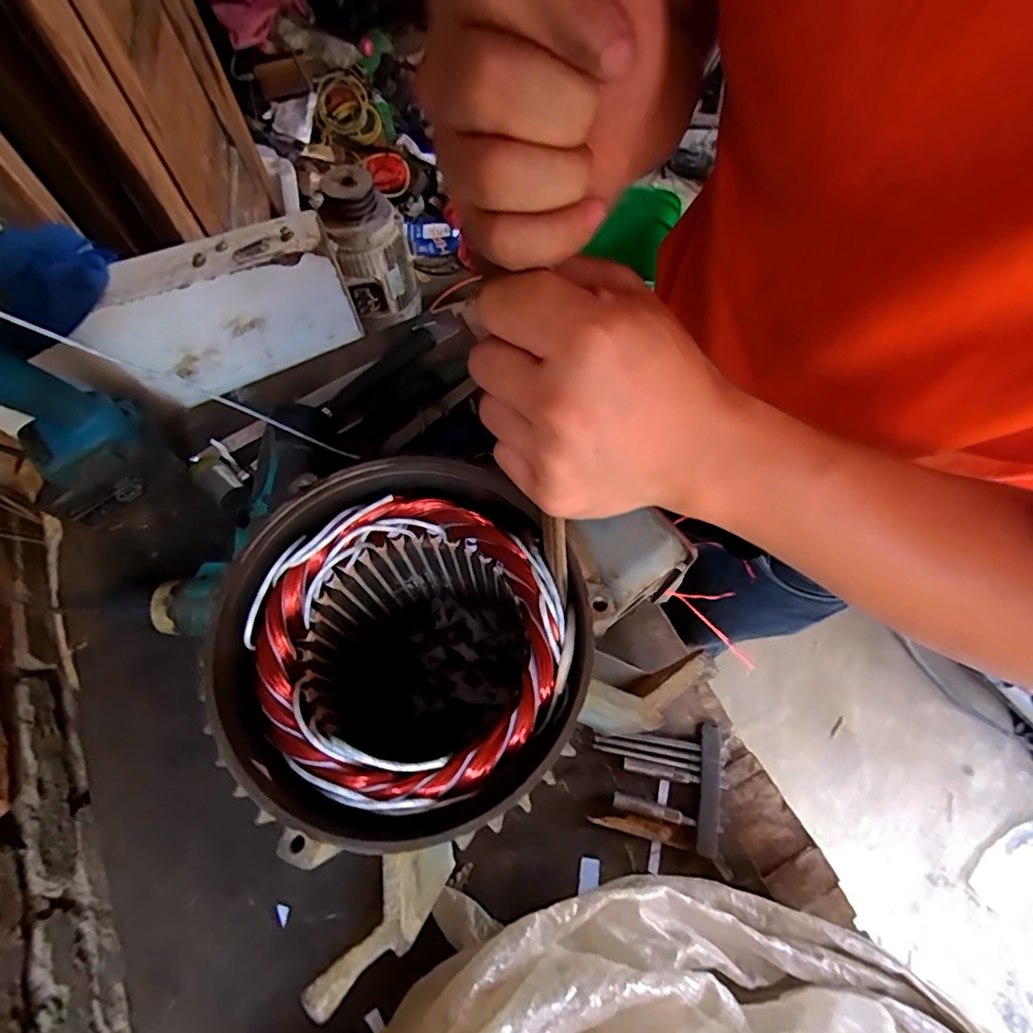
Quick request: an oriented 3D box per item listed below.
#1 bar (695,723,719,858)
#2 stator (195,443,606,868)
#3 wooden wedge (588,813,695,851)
[{"bbox_3d":[0.140,0.198,0.401,0.013,0.010,0.087,11,67,6],"label":"bar"},{"bbox_3d":[-0.056,0.092,0.346,0.178,0.194,0.182,0,66,1],"label":"stator"},{"bbox_3d":[0.091,0.225,0.396,0.071,0.009,0.014,11,67,6],"label":"wooden wedge"}]

